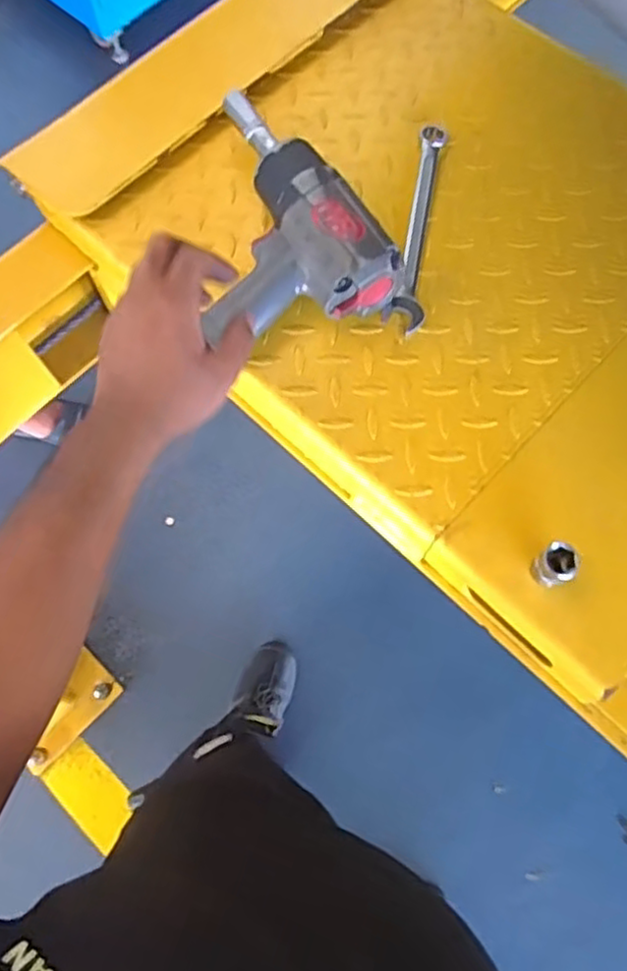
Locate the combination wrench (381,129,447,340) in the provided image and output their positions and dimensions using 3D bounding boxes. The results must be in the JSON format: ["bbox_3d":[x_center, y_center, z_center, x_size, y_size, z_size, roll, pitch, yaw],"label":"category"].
[{"bbox_3d":[0.097,-0.242,0.635,0.032,0.018,0.225,10,72,5],"label":"combination wrench"}]

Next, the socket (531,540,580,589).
[{"bbox_3d":[0.180,0.059,0.513,0.025,0.040,0.026,0,72,1],"label":"socket"}]

